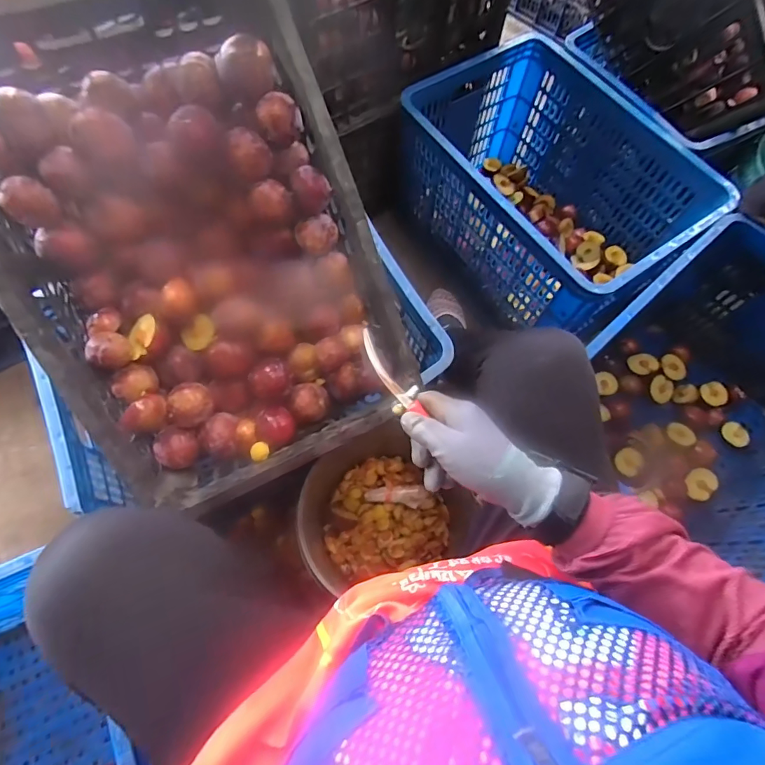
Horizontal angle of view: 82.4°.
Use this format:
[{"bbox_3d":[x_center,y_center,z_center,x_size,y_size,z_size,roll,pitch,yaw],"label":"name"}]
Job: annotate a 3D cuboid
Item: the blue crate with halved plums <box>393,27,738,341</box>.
[{"bbox_3d":[0.322,-0.379,0.918,0.367,0.290,0.547,-35,74,-13],"label":"blue crate with halved plums"}]

